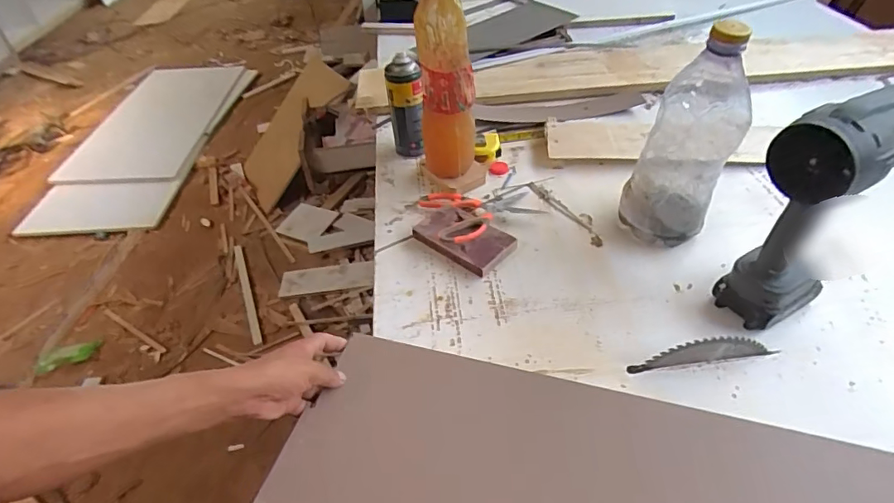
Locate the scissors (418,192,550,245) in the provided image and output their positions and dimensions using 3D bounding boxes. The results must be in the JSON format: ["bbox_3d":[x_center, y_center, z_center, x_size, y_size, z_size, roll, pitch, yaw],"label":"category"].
[{"bbox_3d":[0.056,-0.069,0.791,0.173,0.037,0.152,-15,44,-10],"label":"scissors"}]

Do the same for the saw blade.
[{"bbox_3d":[0.289,0.113,0.568,0.160,0.040,0.008,-7,43,-2],"label":"saw blade"}]

